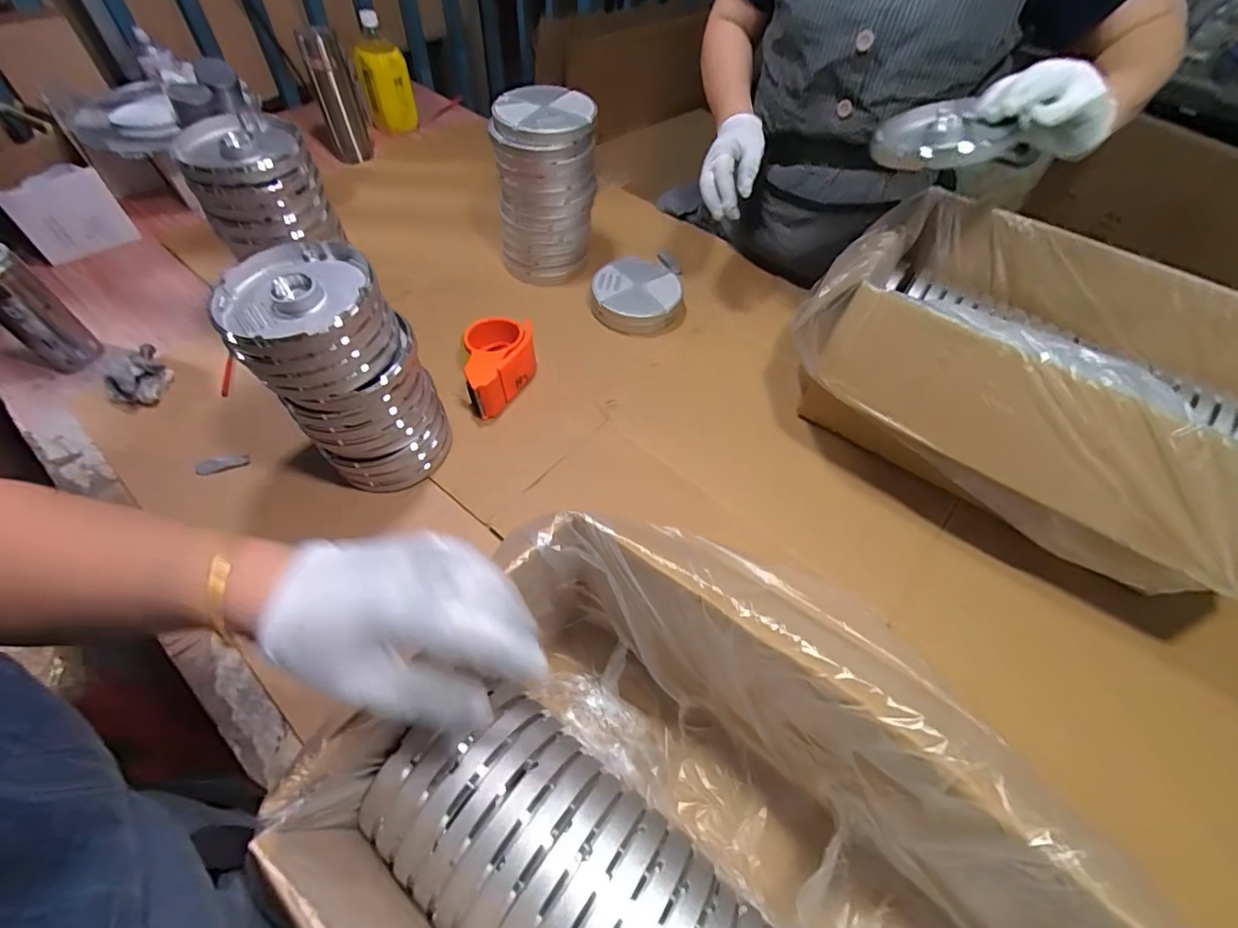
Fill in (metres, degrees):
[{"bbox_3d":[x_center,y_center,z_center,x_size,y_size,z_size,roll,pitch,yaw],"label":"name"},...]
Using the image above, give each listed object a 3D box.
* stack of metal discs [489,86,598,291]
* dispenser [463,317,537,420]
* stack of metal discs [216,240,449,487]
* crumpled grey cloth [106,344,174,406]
[{"bbox_3d":[-0.110,-0.400,0.803,0.143,0.242,0.133,-4,55,-6],"label":"stack of metal discs"},{"bbox_3d":[-0.154,-0.131,0.706,0.090,0.067,0.133,-7,55,-8],"label":"dispenser"},{"bbox_3d":[-0.286,-0.094,0.569,0.151,0.222,0.138,-26,60,-19],"label":"stack of metal discs"},{"bbox_3d":[-0.605,-0.111,0.678,0.060,0.047,0.076,23,57,13],"label":"crumpled grey cloth"}]

